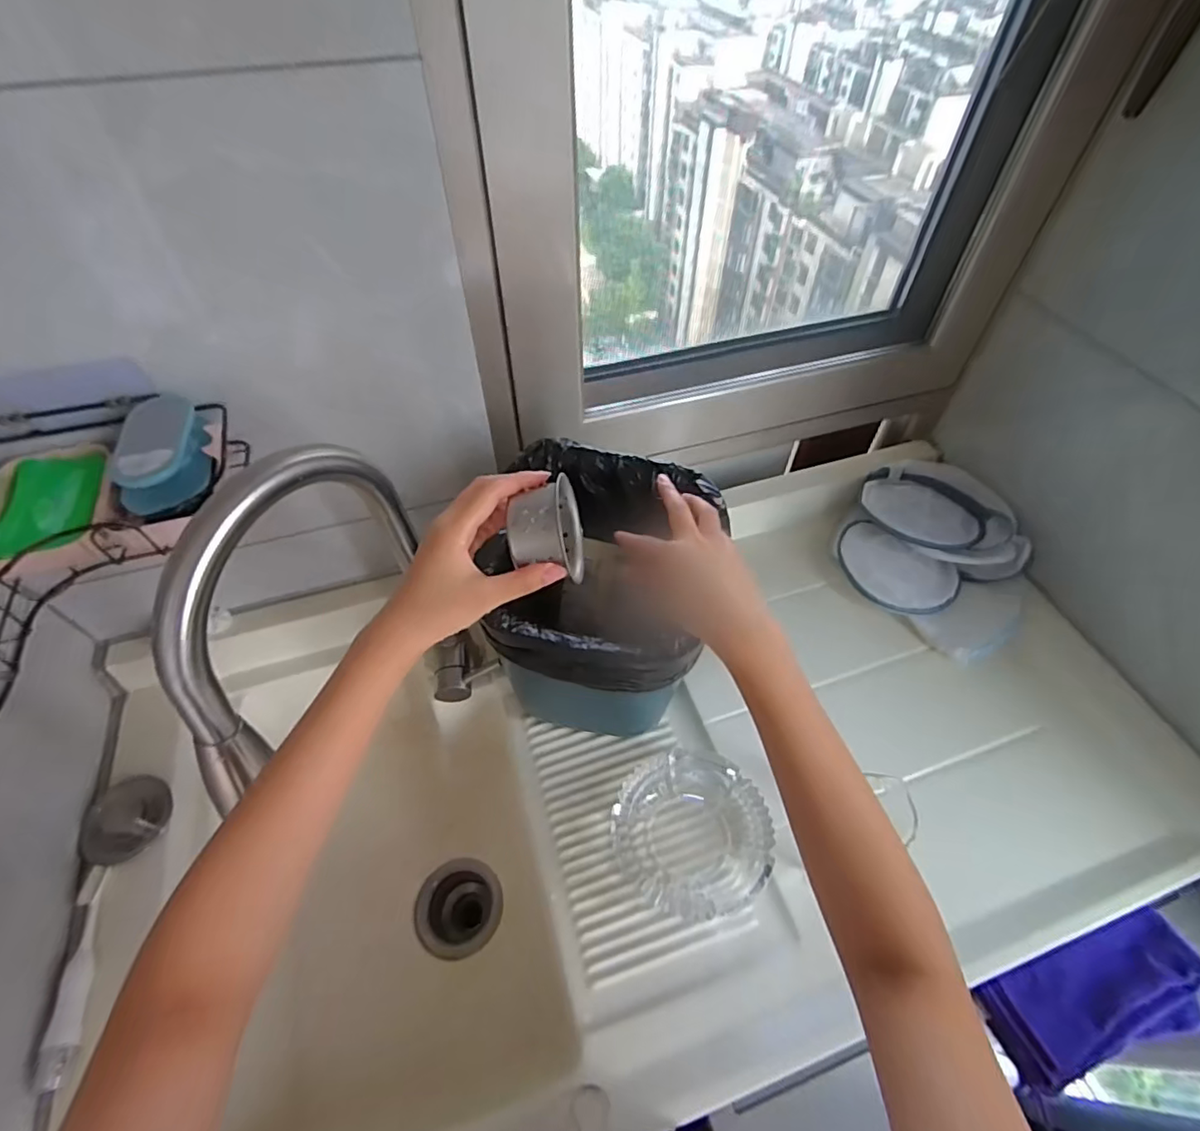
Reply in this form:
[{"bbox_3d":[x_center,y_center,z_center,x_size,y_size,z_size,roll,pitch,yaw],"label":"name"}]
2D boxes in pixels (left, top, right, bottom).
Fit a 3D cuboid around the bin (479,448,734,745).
[{"bbox_3d":[0.000,0.060,0.606,0.194,0.287,0.208,15,54,12],"label":"bin"}]

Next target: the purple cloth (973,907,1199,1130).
[{"bbox_3d":[0.463,0.405,0.536,0.198,0.051,0.091,-16,54,-12],"label":"purple cloth"}]

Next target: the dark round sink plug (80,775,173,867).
[{"bbox_3d":[-0.485,0.260,0.596,0.070,0.033,0.082,-16,54,-11],"label":"dark round sink plug"}]

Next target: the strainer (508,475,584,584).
[{"bbox_3d":[-0.035,-0.026,0.400,0.046,0.072,0.071,0,53,0],"label":"strainer"}]

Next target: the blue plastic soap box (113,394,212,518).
[{"bbox_3d":[-0.352,-0.093,0.472,0.052,0.040,0.112,-6,53,-5],"label":"blue plastic soap box"}]

